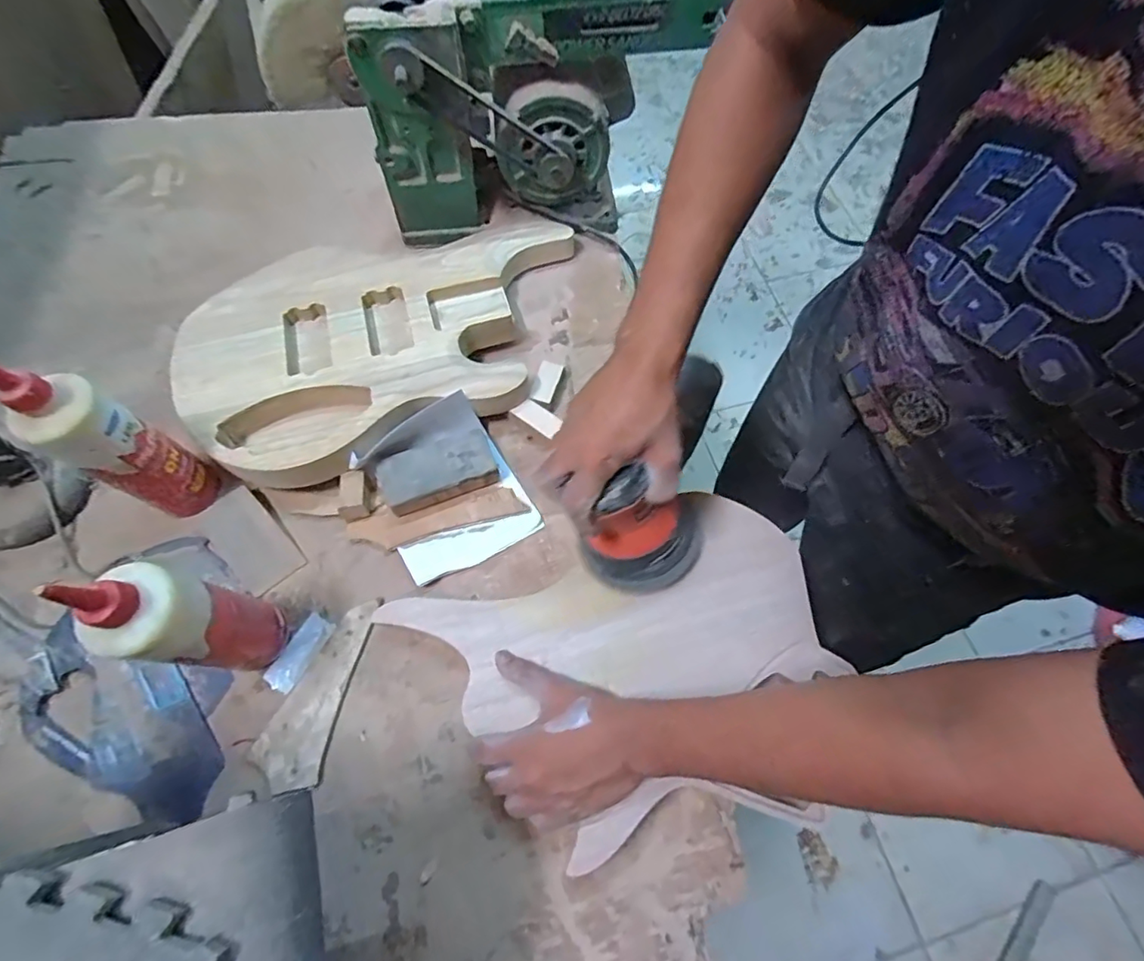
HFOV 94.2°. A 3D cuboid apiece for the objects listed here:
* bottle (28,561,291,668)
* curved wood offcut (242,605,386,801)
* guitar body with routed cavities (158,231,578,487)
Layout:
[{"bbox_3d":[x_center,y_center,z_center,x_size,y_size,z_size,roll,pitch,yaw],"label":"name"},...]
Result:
[{"bbox_3d":[-0.299,0.118,0.427,0.054,0.213,0.067,14,66,4],"label":"bottle"},{"bbox_3d":[-0.247,0.198,0.512,0.063,0.006,0.173,14,66,4],"label":"curved wood offcut"},{"bbox_3d":[-0.207,-0.192,0.647,0.496,0.038,0.310,-25,69,-12],"label":"guitar body with routed cavities"}]

